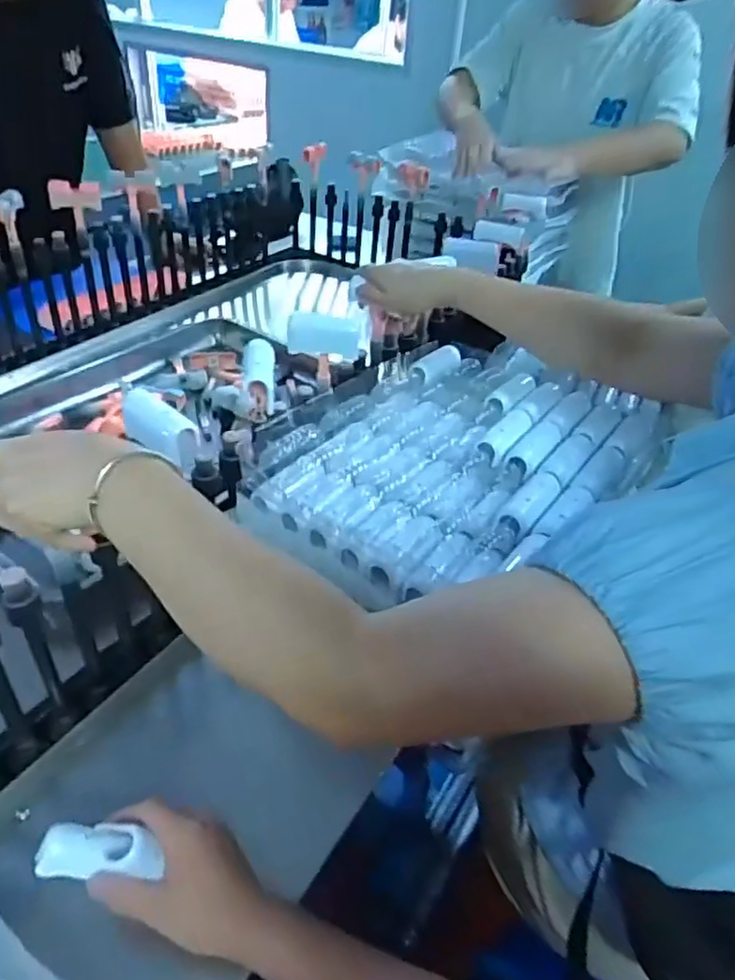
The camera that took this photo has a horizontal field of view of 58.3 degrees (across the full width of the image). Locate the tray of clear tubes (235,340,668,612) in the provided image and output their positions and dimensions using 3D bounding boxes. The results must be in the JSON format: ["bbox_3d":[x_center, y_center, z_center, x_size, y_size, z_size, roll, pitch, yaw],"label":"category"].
[{"bbox_3d":[0.090,-0.029,0.624,0.280,0.056,0.348,28,45,25],"label":"tray of clear tubes"}]

